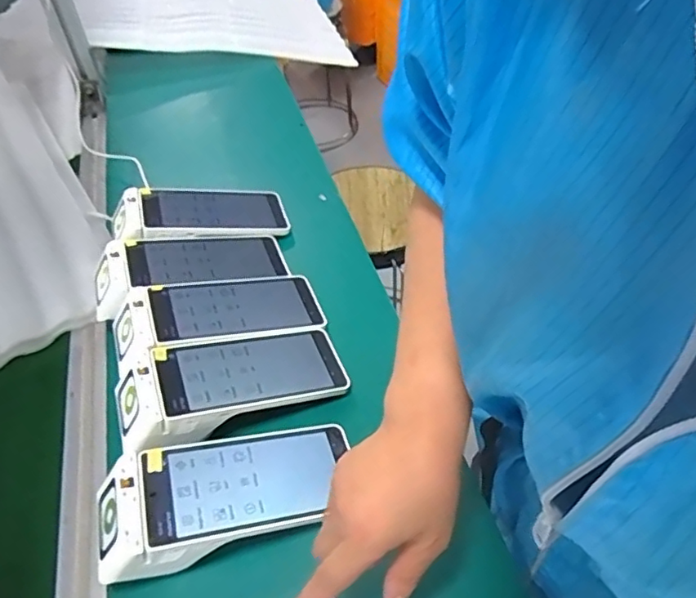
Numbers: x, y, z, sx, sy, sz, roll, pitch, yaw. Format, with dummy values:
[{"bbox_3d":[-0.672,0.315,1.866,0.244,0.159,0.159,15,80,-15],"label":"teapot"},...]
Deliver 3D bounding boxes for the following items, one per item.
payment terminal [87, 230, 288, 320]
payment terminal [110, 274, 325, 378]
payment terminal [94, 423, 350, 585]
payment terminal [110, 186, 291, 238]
[{"bbox_3d":[-0.171,-0.032,0.625,0.205,0.048,0.090,-13,44,-28],"label":"payment terminal"},{"bbox_3d":[-0.132,0.020,0.585,0.204,0.044,0.090,-10,44,-24],"label":"payment terminal"},{"bbox_3d":[-0.092,0.152,0.456,0.204,0.041,0.097,-13,45,-26],"label":"payment terminal"},{"bbox_3d":[-0.185,-0.097,0.690,0.185,0.039,0.091,-4,44,-22],"label":"payment terminal"}]

